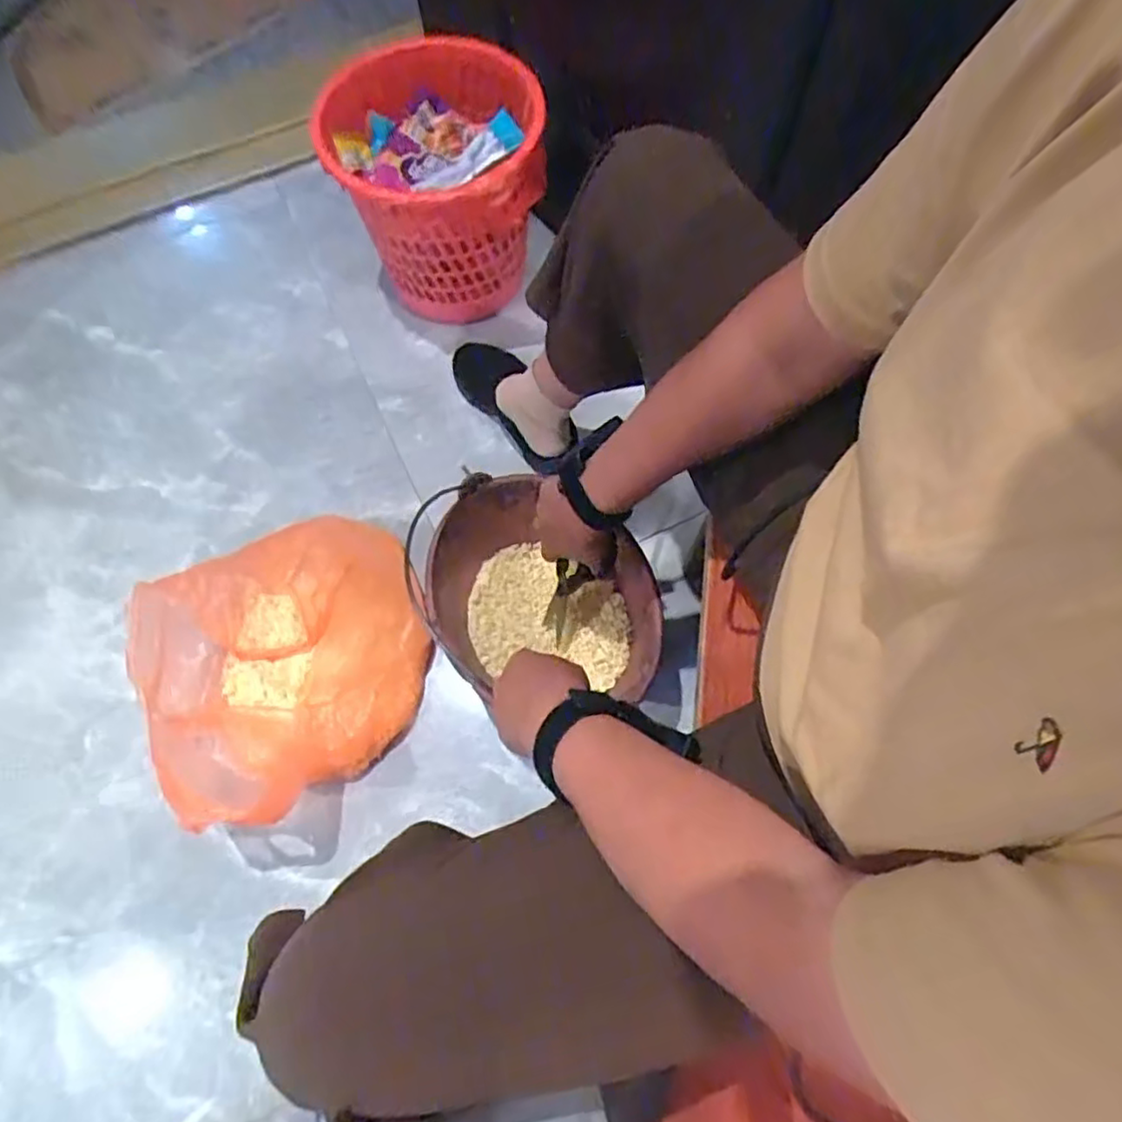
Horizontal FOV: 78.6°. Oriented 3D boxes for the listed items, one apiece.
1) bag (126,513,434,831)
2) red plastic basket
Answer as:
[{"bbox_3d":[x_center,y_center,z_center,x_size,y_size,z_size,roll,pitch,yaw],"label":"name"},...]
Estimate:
[{"bbox_3d":[-0.292,0.113,0.745,0.290,0.204,0.246,-34,73,-11],"label":"bag"},{"bbox_3d":[-0.161,-0.495,0.922,0.259,0.271,0.309,-11,70,-4],"label":"red plastic basket"}]

